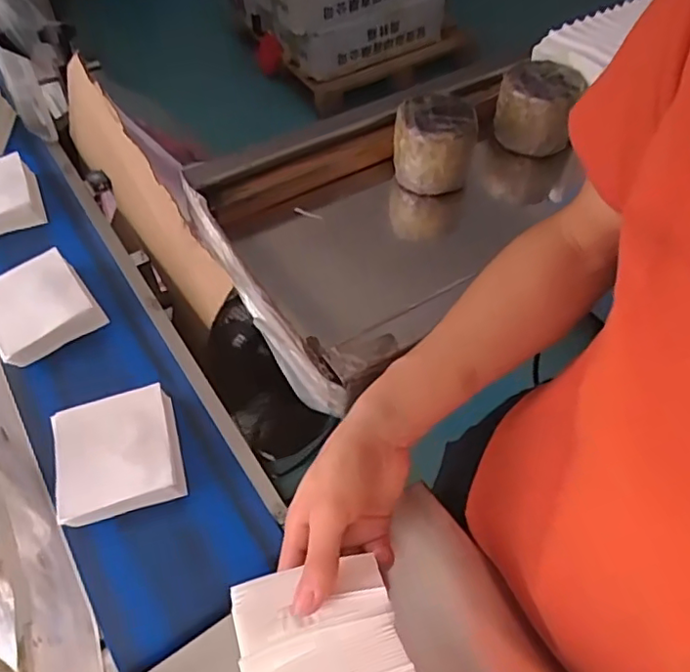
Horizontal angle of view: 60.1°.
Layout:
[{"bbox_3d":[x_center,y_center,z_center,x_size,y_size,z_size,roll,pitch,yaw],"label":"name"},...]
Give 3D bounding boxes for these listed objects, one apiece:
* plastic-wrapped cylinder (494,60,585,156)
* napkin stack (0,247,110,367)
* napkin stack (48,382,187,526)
[{"bbox_3d":[0.225,-0.267,0.700,0.088,0.077,0.072,27,57,18],"label":"plastic-wrapped cylinder"},{"bbox_3d":[-0.299,-0.035,0.574,0.097,0.038,0.093,-31,60,-22],"label":"napkin stack"},{"bbox_3d":[-0.186,0.094,0.486,0.094,0.030,0.096,-14,55,-11],"label":"napkin stack"}]

